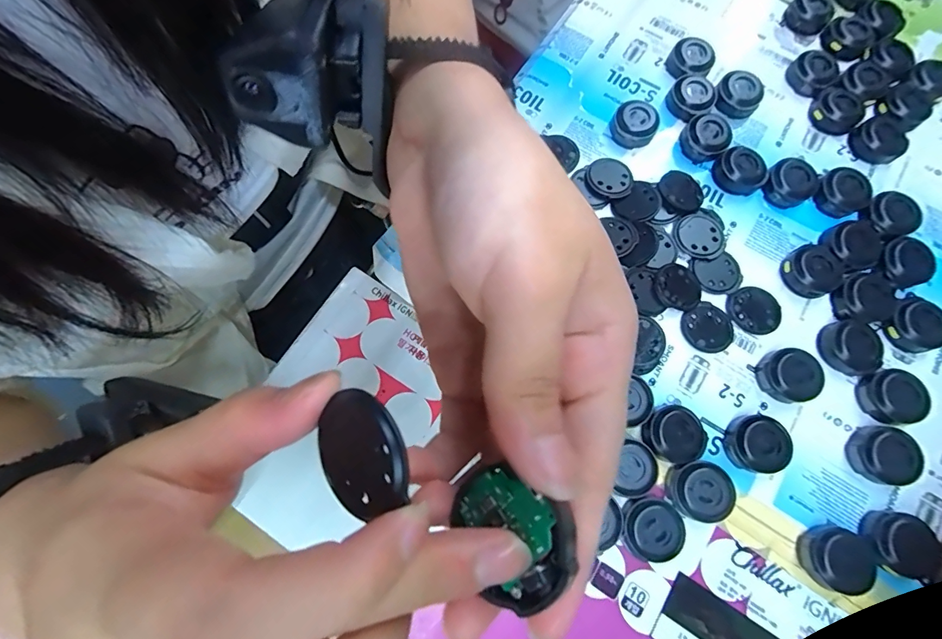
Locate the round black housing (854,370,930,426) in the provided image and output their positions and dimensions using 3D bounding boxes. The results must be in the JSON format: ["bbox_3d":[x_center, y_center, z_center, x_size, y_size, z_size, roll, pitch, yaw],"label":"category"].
[{"bbox_3d":[0.230,0.043,0.237,0.026,0.014,0.029,-7,73,-1],"label":"round black housing"}]

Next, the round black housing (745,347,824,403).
[{"bbox_3d":[0.177,0.032,0.240,0.026,0.014,0.029,-24,74,-6],"label":"round black housing"}]

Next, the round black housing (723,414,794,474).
[{"bbox_3d":[0.152,0.065,0.230,0.025,0.017,0.029,6,73,3],"label":"round black housing"}]

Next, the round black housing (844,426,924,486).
[{"bbox_3d":[0.219,0.072,0.229,0.026,0.014,0.027,0,73,1],"label":"round black housing"}]

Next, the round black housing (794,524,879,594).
[{"bbox_3d":[0.183,0.120,0.215,0.033,0.012,0.029,27,75,9],"label":"round black housing"}]

